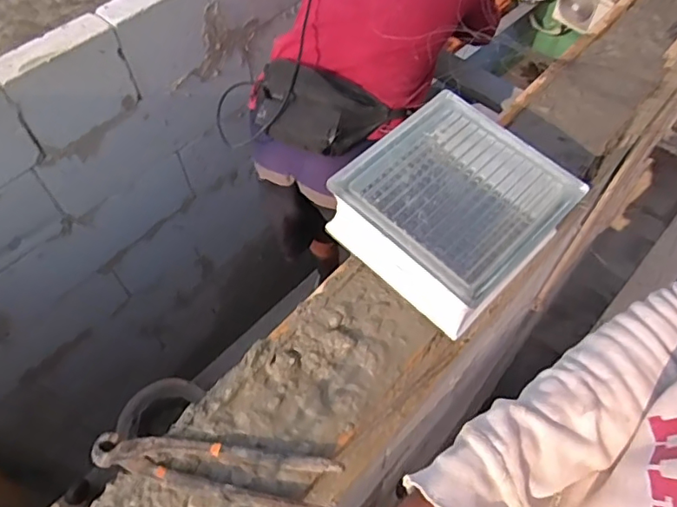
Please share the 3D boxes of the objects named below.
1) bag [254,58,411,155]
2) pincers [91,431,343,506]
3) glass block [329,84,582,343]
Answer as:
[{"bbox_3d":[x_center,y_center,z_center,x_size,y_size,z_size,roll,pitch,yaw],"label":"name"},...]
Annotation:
[{"bbox_3d":[-0.037,-0.266,0.958,0.268,0.078,0.168,23,61,14],"label":"bag"},{"bbox_3d":[-0.108,0.191,0.479,0.215,0.020,0.045,7,58,5],"label":"pincers"},{"bbox_3d":[0.109,-0.053,0.566,0.196,0.093,0.167,-40,66,-22],"label":"glass block"}]

